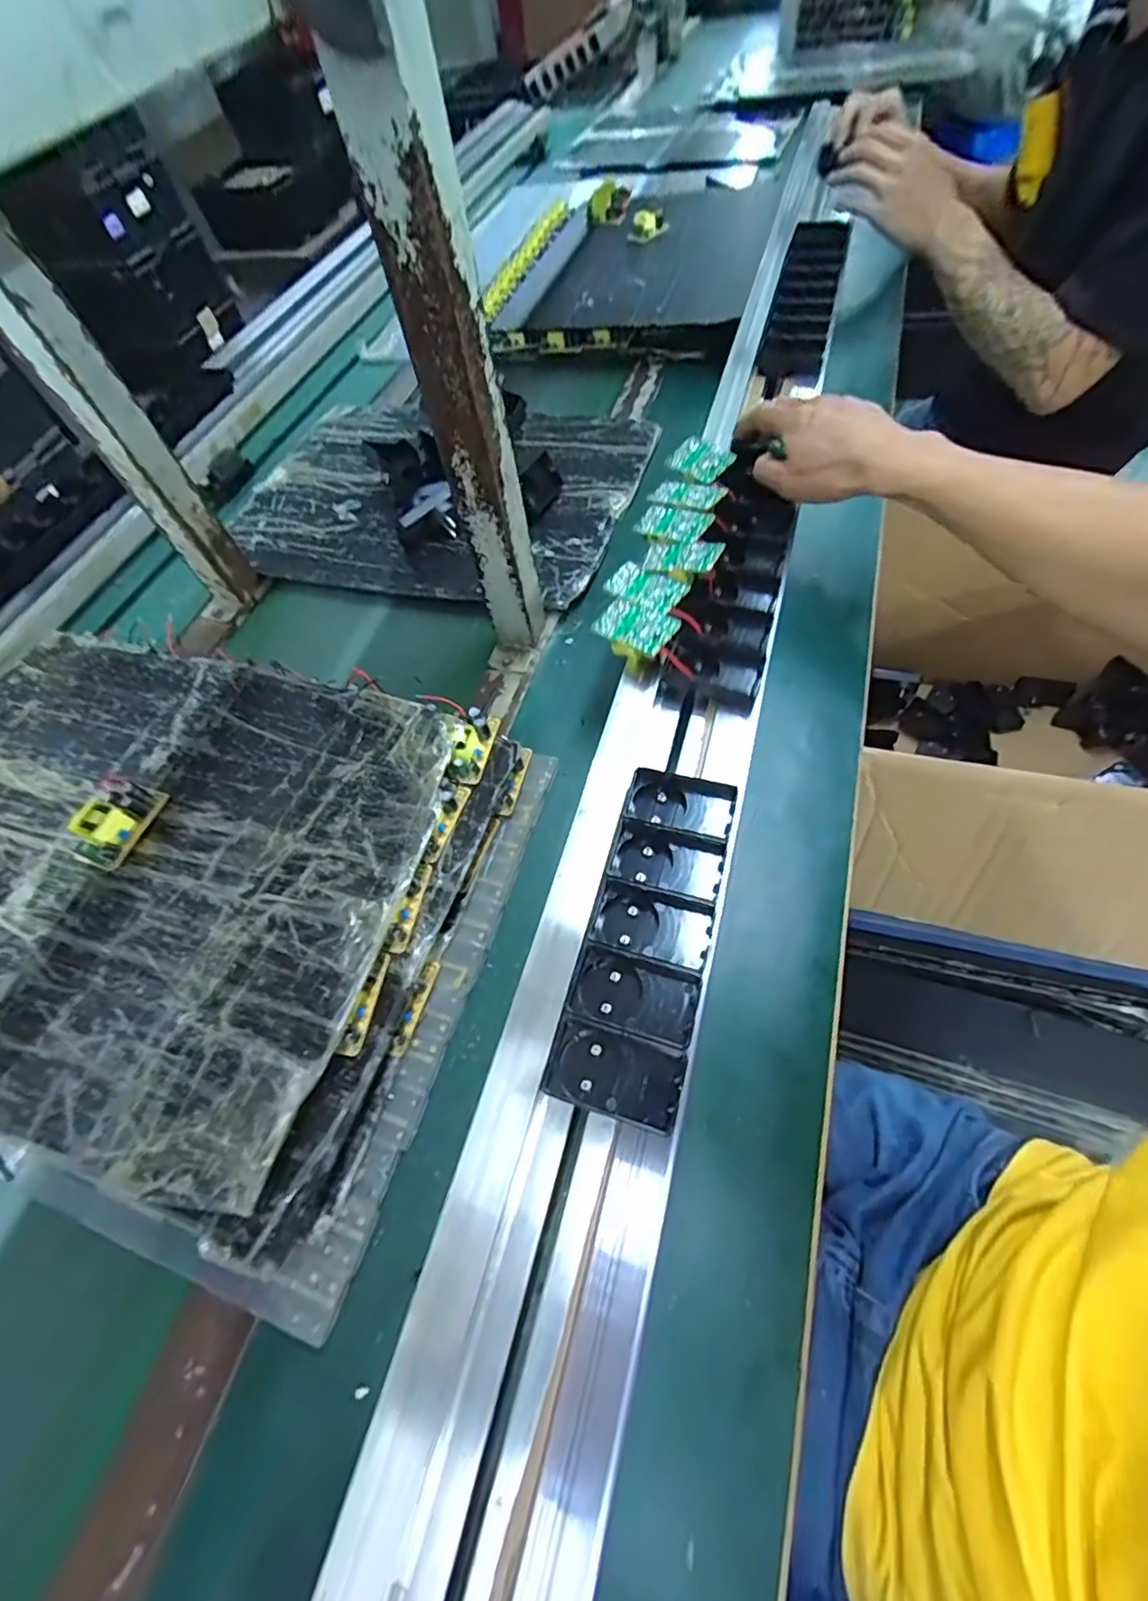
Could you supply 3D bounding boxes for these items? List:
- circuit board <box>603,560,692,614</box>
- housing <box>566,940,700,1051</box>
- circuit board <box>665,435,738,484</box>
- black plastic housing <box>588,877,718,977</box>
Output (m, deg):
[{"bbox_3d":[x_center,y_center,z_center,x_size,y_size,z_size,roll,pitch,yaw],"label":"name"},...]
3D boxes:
[{"bbox_3d":[0.058,-0.172,0.480,0.063,0.004,0.037,32,72,25],"label":"circuit board"},{"bbox_3d":[0.036,0.113,0.348,0.070,0.018,0.043,11,62,15],"label":"housing"},{"bbox_3d":[0.117,-0.316,0.552,0.039,0.008,0.072,-47,52,3],"label":"circuit board"},{"bbox_3d":[0.047,0.078,0.367,0.070,0.024,0.040,14,63,16],"label":"black plastic housing"}]

